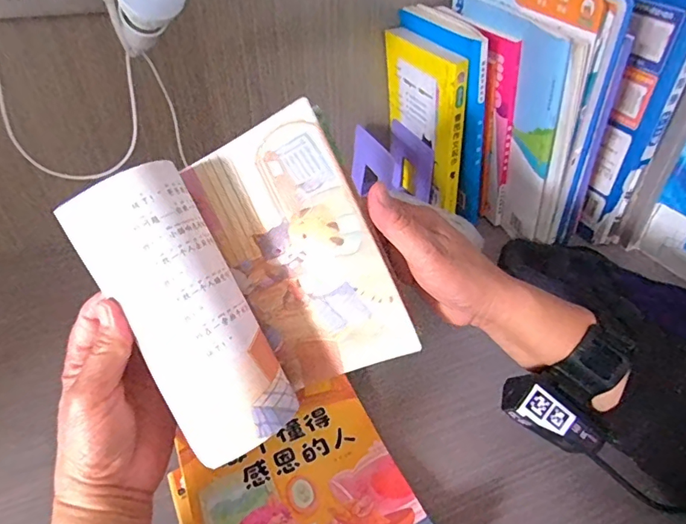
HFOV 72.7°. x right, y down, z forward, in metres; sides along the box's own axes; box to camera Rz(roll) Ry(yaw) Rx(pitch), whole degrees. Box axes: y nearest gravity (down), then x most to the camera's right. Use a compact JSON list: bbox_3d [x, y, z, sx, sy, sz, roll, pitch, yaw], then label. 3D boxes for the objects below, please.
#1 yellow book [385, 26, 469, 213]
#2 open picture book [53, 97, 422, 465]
[{"bbox_3d":[0.103,-0.180,0.604,0.021,0.206,0.158,-21,40,-14],"label":"yellow book"},{"bbox_3d":[-0.061,0.013,0.323,0.173,0.188,0.071,-29,5,-19],"label":"open picture book"}]

